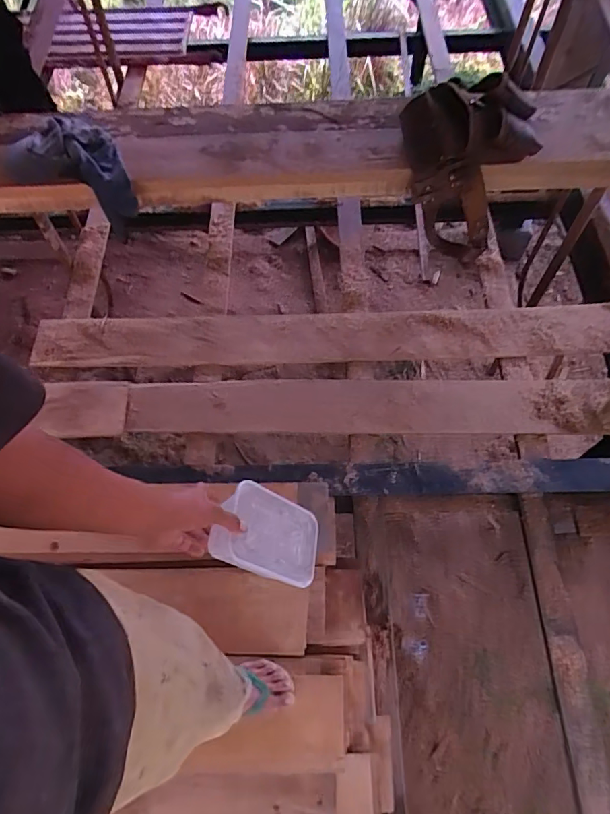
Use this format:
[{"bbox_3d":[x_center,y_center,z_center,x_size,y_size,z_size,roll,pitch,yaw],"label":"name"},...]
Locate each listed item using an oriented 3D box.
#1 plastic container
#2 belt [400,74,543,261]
[{"bbox_3d":[-0.052,0.200,0.753,0.048,0.195,0.120,-23,48,40],"label":"plastic container"},{"bbox_3d":[0.375,-0.570,1.214,0.270,0.350,0.247,-2,63,2],"label":"belt"}]

